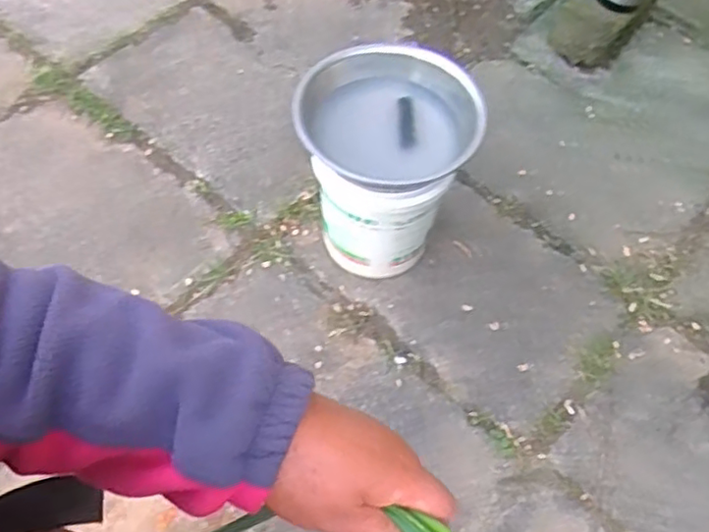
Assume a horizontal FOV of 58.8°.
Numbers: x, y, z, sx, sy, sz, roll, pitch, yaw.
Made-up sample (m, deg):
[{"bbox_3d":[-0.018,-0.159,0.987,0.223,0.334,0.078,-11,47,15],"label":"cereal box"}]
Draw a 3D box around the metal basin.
[{"bbox_3d":[0.069,-0.320,1.335,0.369,0.131,0.349,1,58,-1],"label":"metal basin"}]

